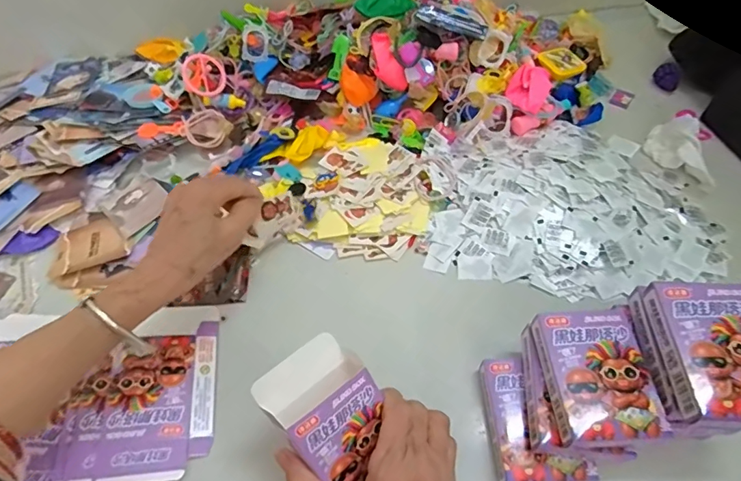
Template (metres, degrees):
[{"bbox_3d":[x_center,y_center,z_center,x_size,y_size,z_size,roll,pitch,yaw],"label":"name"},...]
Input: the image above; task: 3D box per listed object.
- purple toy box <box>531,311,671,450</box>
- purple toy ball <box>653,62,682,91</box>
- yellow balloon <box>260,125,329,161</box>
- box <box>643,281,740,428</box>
[{"bbox_3d":[0.158,0.093,0.328,0.066,0.020,0.091,-6,55,1],"label":"purple toy box"},{"bbox_3d":[0.359,-0.198,0.568,0.021,0.022,0.031,-40,61,-21],"label":"purple toy ball"},{"bbox_3d":[-0.082,-0.105,0.533,0.075,0.017,0.033,-33,59,-16],"label":"yellow balloon"},{"bbox_3d":[0.231,0.072,0.309,0.066,0.022,0.094,-1,55,4],"label":"box"}]

